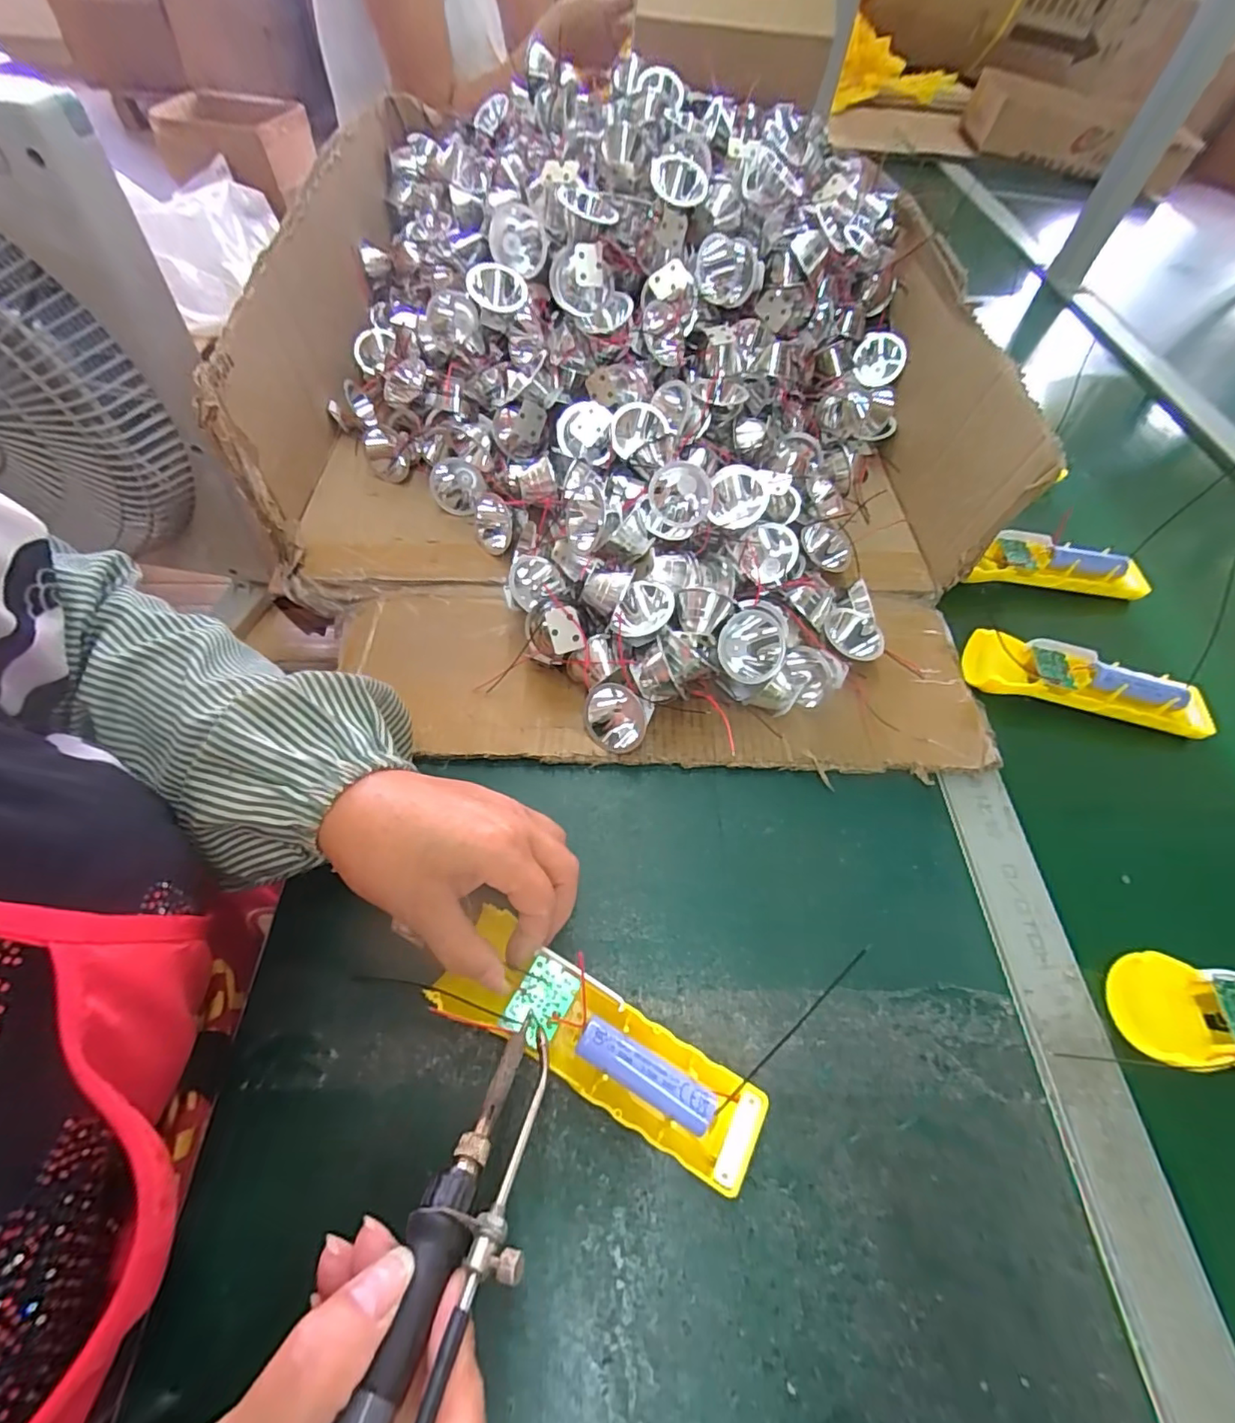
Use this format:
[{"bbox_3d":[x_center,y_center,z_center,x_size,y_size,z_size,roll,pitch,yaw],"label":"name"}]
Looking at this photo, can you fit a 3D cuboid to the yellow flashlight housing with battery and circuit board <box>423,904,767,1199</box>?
[{"bbox_3d":[-0.009,0.154,0.264,0.157,0.021,0.045,26,61,8],"label":"yellow flashlight housing with battery and circuit board"}]

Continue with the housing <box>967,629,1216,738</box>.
[{"bbox_3d":[0.334,-0.022,0.410,0.157,0.026,0.048,13,57,5],"label":"housing"}]

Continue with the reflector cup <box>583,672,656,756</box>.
[{"bbox_3d":[0.000,0.001,0.361,0.043,0.047,0.026,3,20,-2],"label":"reflector cup"}]

